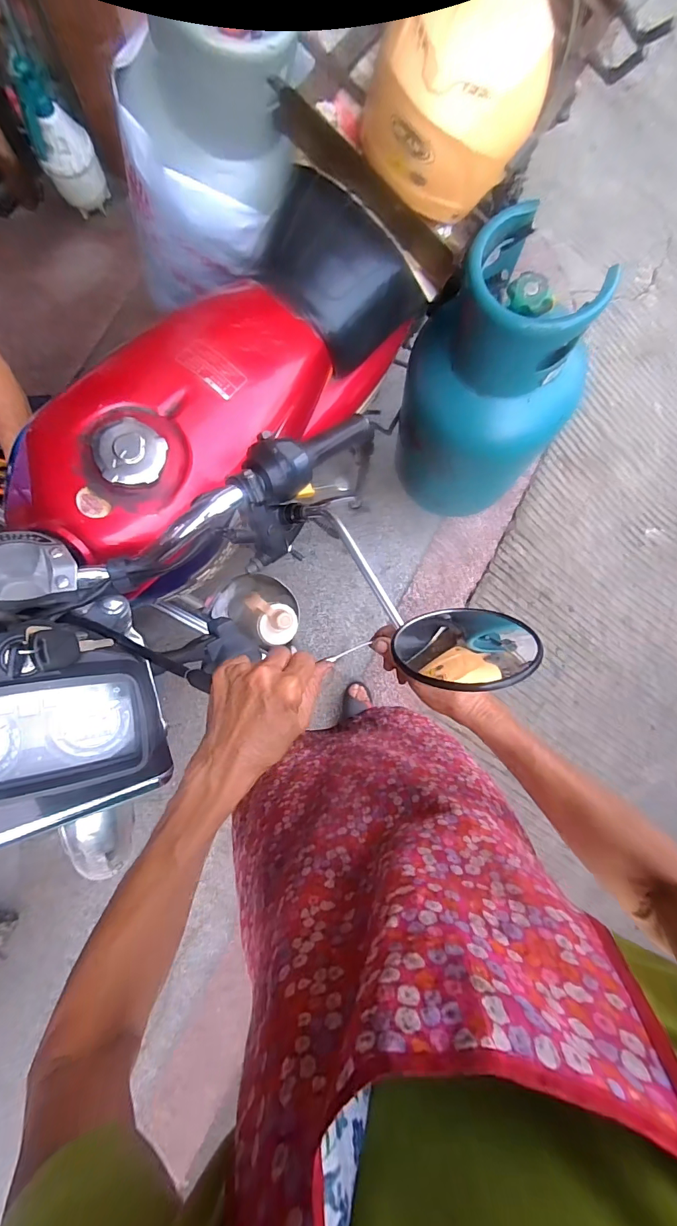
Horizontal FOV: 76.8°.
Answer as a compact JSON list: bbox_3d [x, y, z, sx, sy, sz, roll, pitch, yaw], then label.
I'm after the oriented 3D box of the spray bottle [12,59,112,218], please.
[{"bbox_3d":[-0.710,-1.196,1.108,0.144,0.276,0.137,-20,87,-5],"label":"spray bottle"}]

